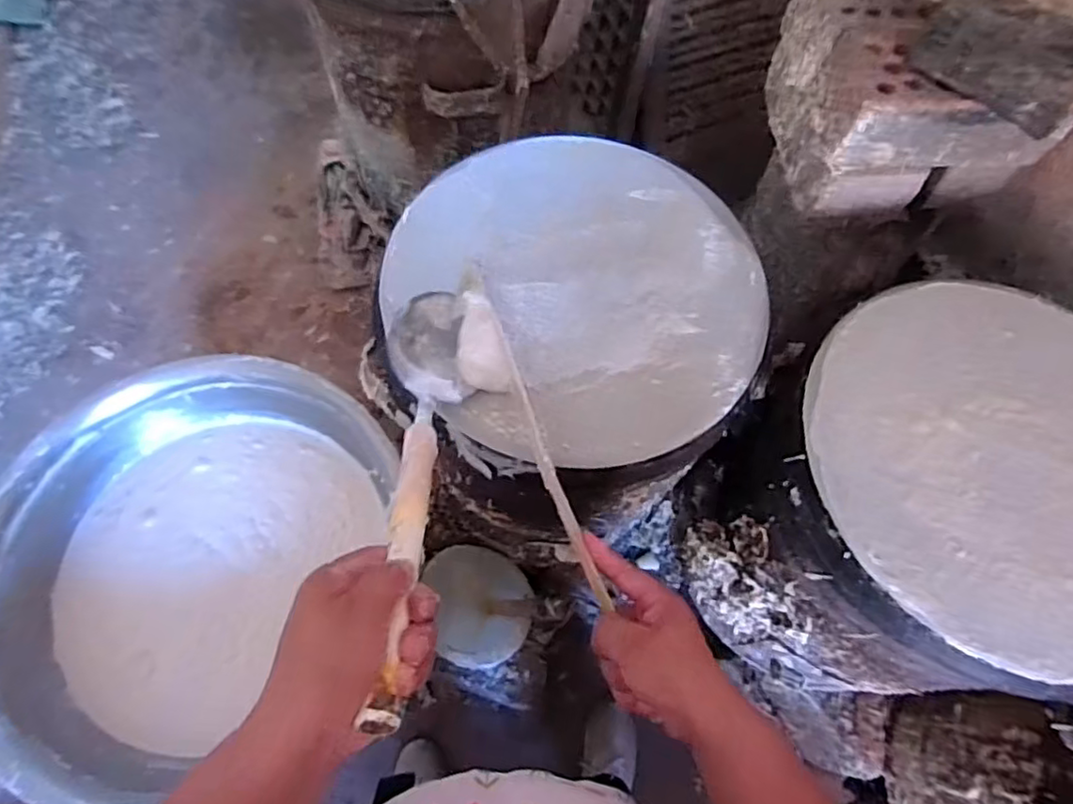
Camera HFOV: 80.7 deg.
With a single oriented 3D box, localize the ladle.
[{"bbox_3d":[-0.085,0.037,0.439,0.068,0.065,0.348,0,37,-3],"label":"ladle"}]

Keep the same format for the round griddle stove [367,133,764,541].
[{"bbox_3d":[0.028,-0.016,0.805,0.360,0.486,0.396,1,68,-2],"label":"round griddle stove"}]

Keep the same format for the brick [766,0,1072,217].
[{"bbox_3d":[0.428,-0.355,0.724,0.248,0.172,0.244,-5,68,-5],"label":"brick"}]

